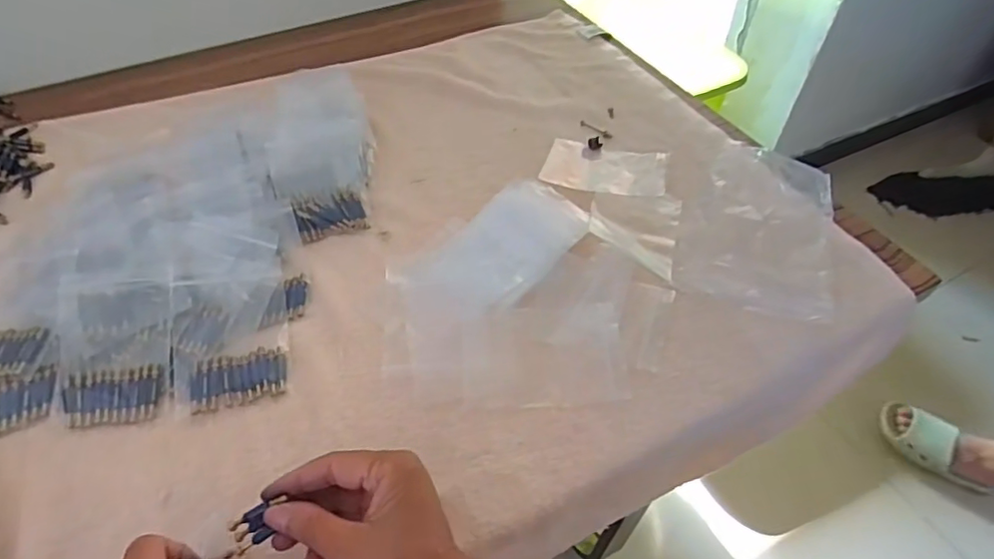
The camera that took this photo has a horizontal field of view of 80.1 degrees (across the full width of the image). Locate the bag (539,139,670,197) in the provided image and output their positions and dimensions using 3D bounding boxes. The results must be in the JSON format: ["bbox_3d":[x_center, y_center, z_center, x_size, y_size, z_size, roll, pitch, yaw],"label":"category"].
[{"bbox_3d":[0.107,-0.112,0.584,0.116,0.014,0.078,13,51,11],"label":"bag"}]

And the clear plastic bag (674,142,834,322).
[{"bbox_3d":[0.229,-0.053,0.515,0.121,0.030,0.180,15,51,13],"label":"clear plastic bag"}]

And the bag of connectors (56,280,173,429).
[{"bbox_3d":[-0.277,0.049,0.431,0.080,0.010,0.113,-8,65,-6],"label":"bag of connectors"}]

